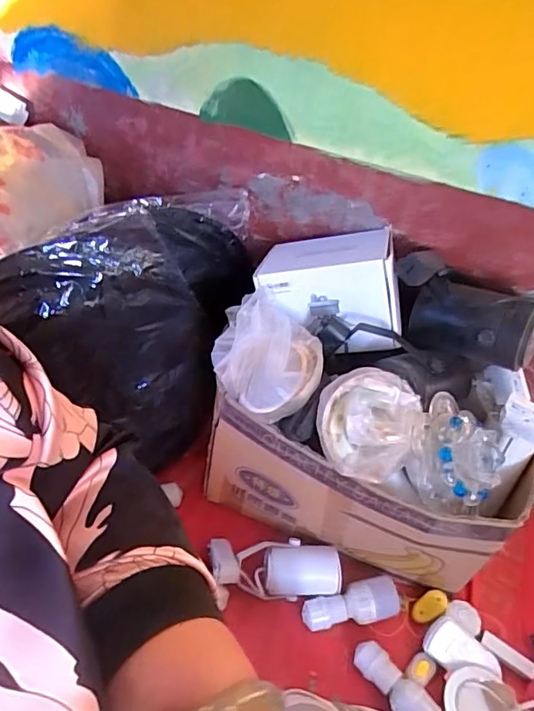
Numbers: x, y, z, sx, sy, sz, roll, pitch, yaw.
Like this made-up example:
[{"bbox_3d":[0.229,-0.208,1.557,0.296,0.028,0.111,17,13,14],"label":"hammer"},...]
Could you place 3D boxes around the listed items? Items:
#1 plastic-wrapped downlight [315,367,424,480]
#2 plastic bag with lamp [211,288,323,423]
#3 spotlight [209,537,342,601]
[{"bbox_3d":[0.127,0.083,0.639,0.114,0.082,0.108,4,45,-4],"label":"plastic-wrapped downlight"},{"bbox_3d":[0.001,-0.006,0.679,0.149,0.125,0.144,12,45,4],"label":"plastic bag with lamp"},{"bbox_3d":[0.013,0.322,0.774,0.199,0.066,0.078,2,45,-5],"label":"spotlight"}]

